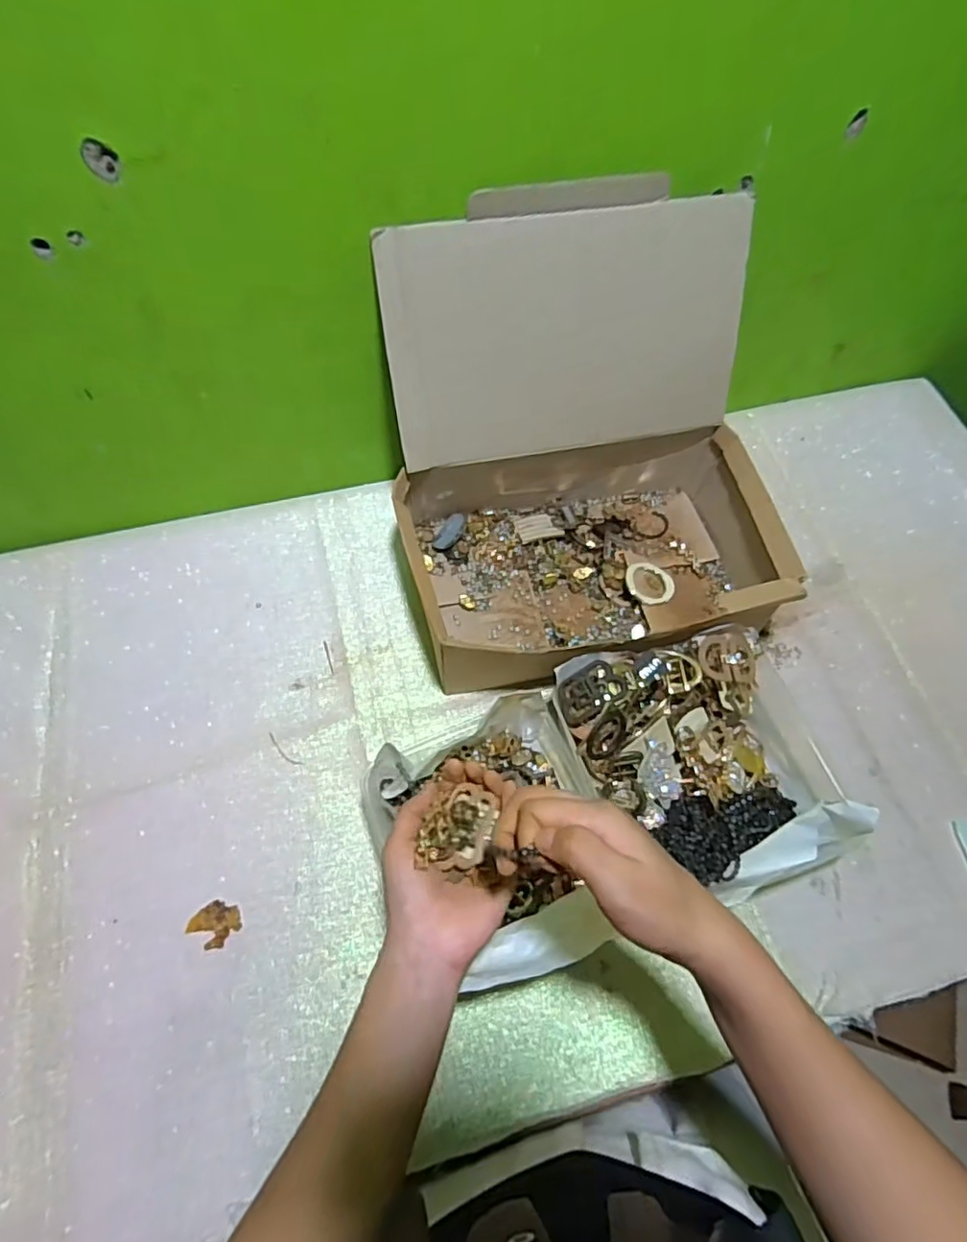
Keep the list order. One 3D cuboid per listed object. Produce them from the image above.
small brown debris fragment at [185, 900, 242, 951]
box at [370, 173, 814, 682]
[{"bbox_3d":[-0.214,0.243,0.497,0.032,0.005,0.034,40,69,18],"label":"small brown debris fragment"},{"bbox_3d":[0.093,-0.137,0.545,0.328,0.280,0.300,-13,64,-7],"label":"box"}]

